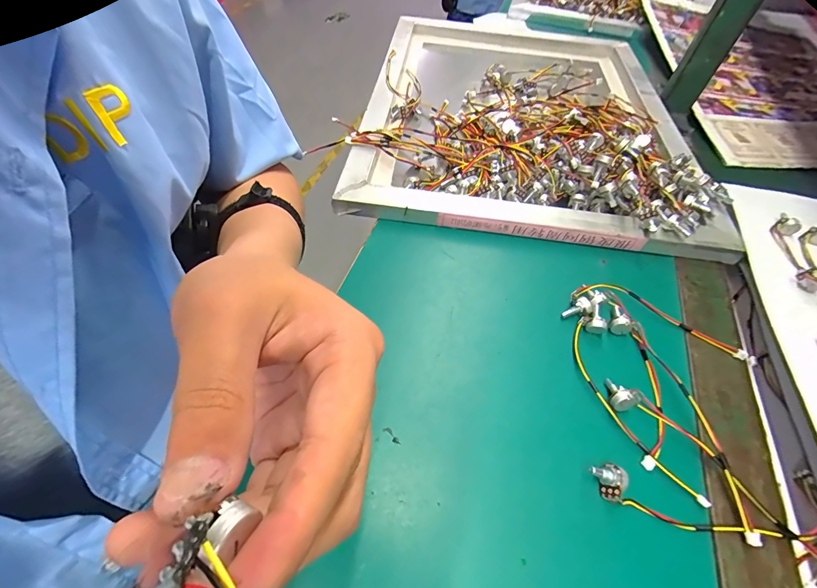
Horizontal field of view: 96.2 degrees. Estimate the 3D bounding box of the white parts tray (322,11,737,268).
[{"bbox_3d":[0.160,-0.272,0.509,0.411,0.052,0.527,7,54,3],"label":"white parts tray"}]

